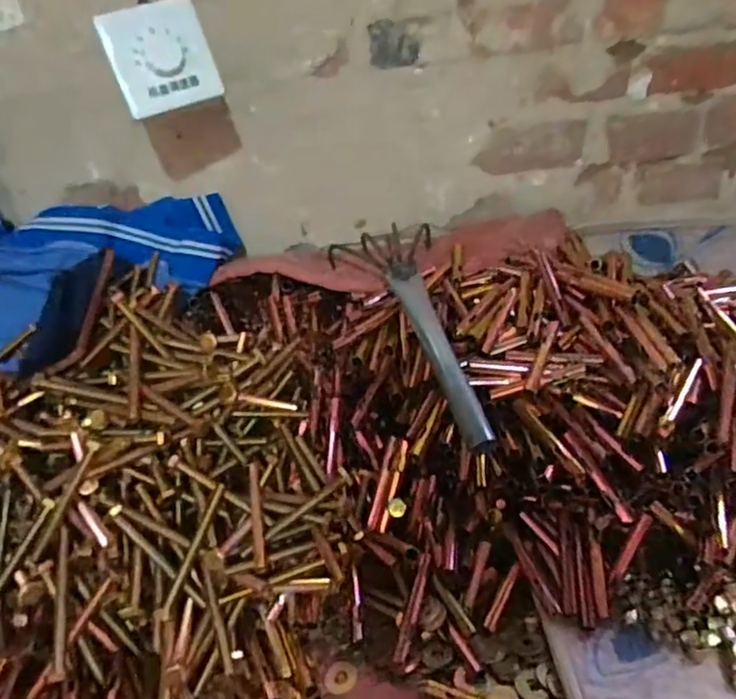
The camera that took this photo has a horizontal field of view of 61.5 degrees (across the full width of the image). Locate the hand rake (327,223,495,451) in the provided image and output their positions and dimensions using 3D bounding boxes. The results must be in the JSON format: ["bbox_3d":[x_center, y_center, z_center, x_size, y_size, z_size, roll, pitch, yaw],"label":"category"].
[{"bbox_3d":[0.050,-0.024,0.583,0.096,0.038,0.279,-14,52,-13],"label":"hand rake"}]

